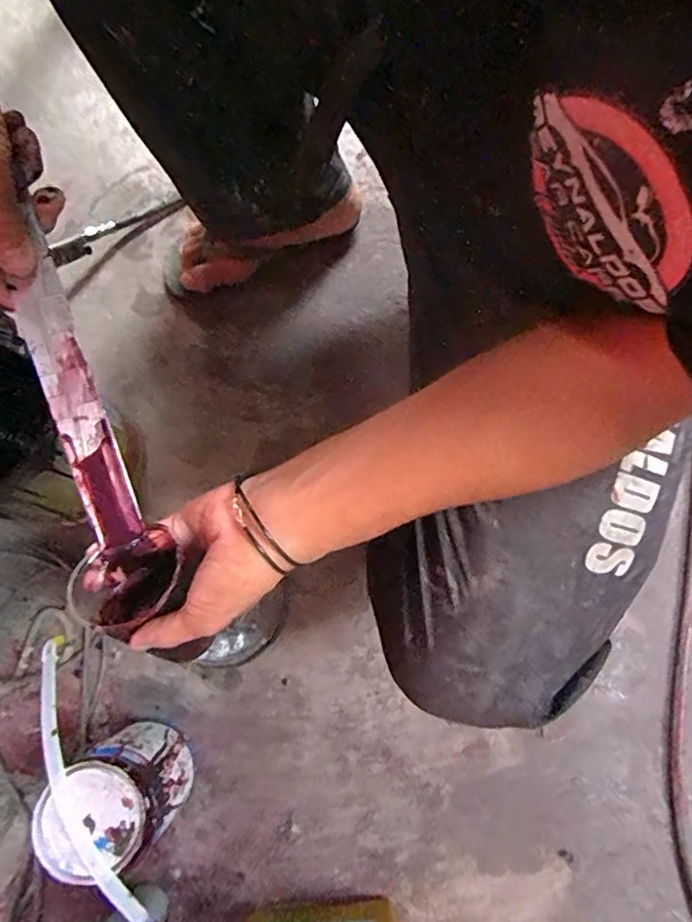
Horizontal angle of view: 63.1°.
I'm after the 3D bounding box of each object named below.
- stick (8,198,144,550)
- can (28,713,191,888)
[{"bbox_3d":[-0.179,-0.037,0.371,0.032,0.008,0.192,-16,97,-3],"label":"stick"},{"bbox_3d":[-0.214,0.315,0.542,0.102,0.136,0.095,0,77,1],"label":"can"}]

